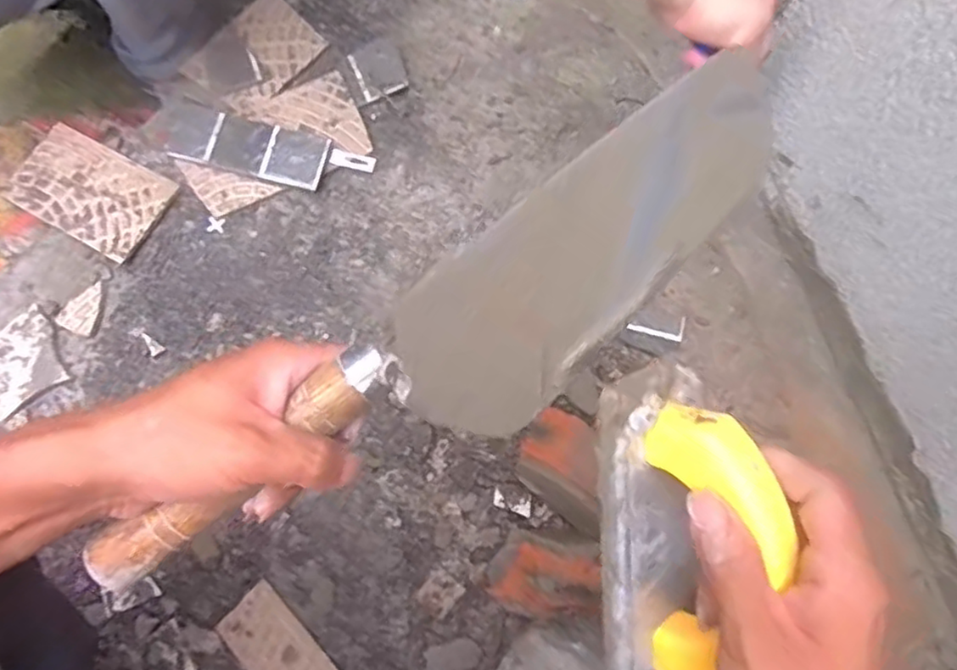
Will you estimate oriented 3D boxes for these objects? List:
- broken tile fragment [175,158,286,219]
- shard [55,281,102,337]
[{"bbox_3d":[-0.265,-0.148,0.676,0.111,0.012,0.048,16,77,3],"label":"broken tile fragment"},{"bbox_3d":[-0.387,-0.027,0.641,0.035,0.007,0.051,29,78,6],"label":"shard"}]

